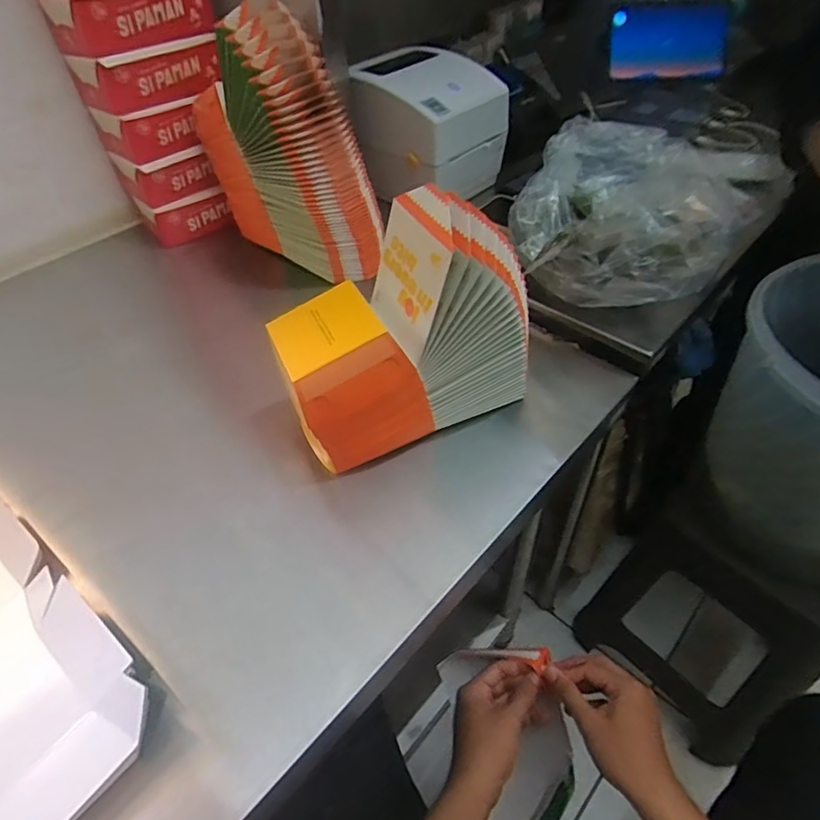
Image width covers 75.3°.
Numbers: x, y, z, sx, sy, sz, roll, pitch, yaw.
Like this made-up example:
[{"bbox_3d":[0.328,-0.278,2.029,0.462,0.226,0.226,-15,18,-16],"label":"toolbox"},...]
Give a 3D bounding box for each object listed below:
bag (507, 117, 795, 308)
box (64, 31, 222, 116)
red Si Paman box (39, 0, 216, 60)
[{"bbox_3d":[0.265,-0.247,0.658,0.270,0.103,0.264,6,48,10],"label":"bag"},{"bbox_3d":[-0.367,-0.476,0.740,0.116,0.066,0.177,34,58,30],"label":"box"},{"bbox_3d":[-0.366,-0.521,0.695,0.113,0.060,0.176,29,56,27],"label":"red Si Paman box"}]

